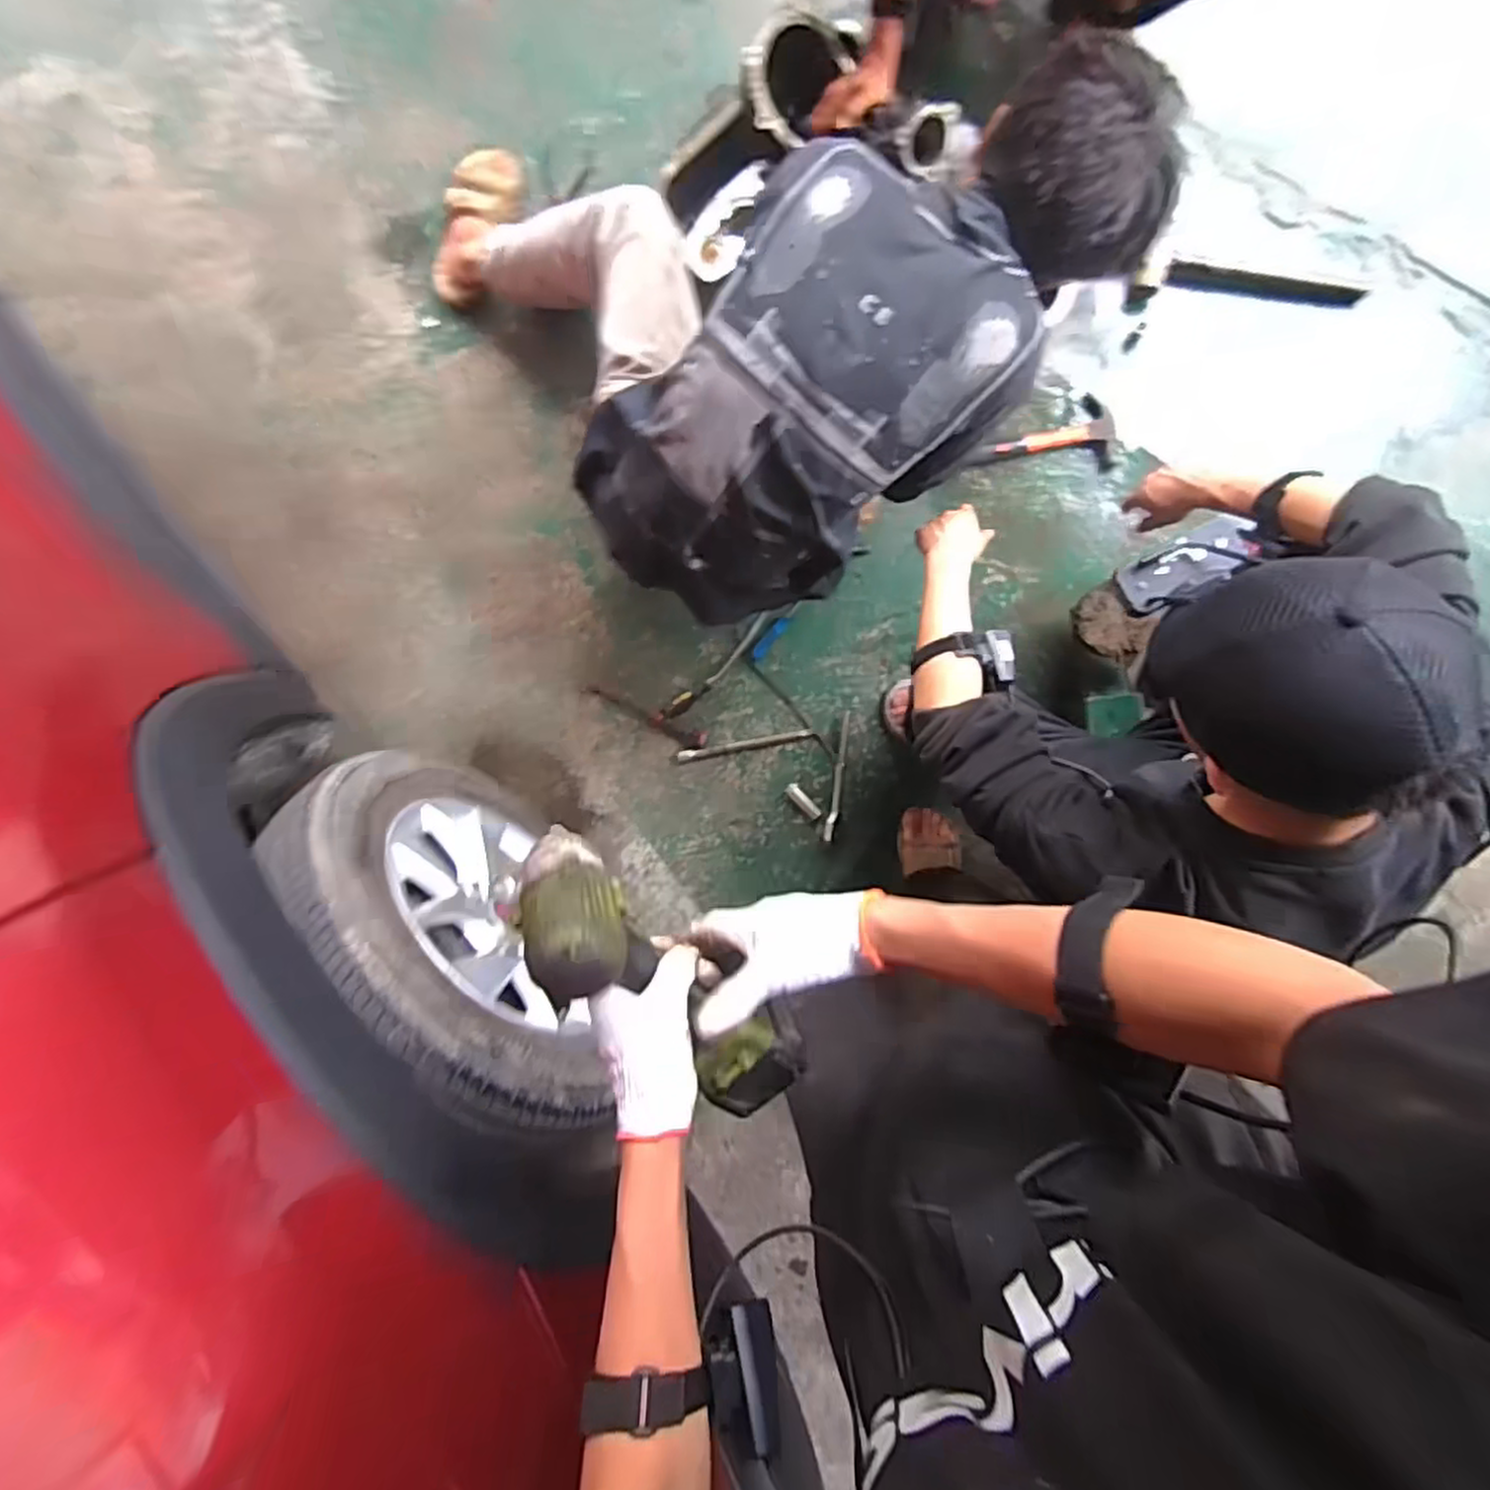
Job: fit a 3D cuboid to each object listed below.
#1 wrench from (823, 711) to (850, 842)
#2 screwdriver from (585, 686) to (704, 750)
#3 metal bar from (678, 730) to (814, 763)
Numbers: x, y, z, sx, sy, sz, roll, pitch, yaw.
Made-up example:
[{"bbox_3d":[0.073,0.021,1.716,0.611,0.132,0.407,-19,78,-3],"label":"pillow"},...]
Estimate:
[{"bbox_3d":[0.163,0.057,1.296,0.018,0.014,0.225,9,93,6],"label":"wrench"},{"bbox_3d":[-0.181,-0.047,1.344,0.234,0.028,0.039,22,94,5],"label":"screwdriver"},{"bbox_3d":[-0.001,0.001,1.327,0.245,0.016,0.020,-11,91,6],"label":"metal bar"}]

